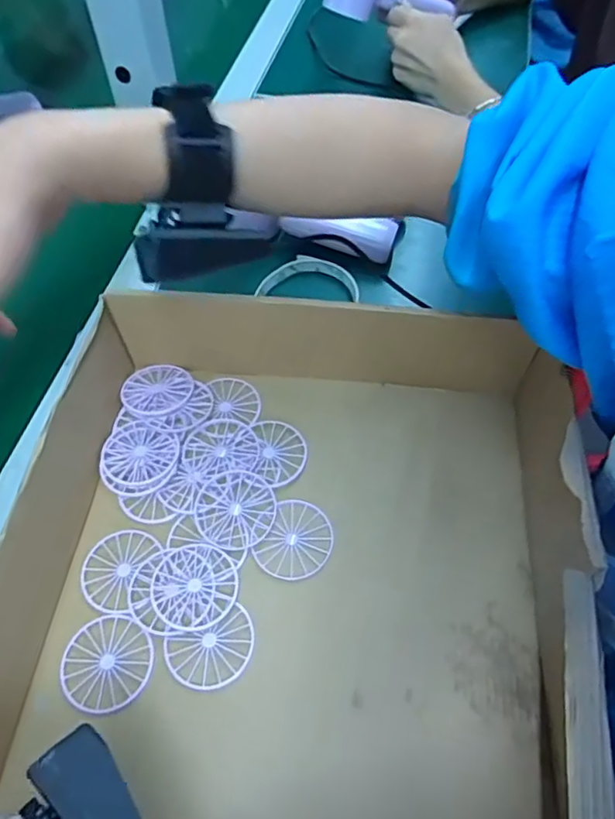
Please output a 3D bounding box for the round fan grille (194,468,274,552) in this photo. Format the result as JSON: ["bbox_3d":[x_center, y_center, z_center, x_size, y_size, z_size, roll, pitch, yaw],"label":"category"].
[{"bbox_3d":[-0.047,0.063,0.366,0.050,0.004,0.050,0,57,0],"label":"round fan grille"}]

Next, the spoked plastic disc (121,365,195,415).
[{"bbox_3d":[-0.108,-0.015,0.413,0.048,0.004,0.045,2,48,-2],"label":"spoked plastic disc"}]

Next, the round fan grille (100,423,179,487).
[{"bbox_3d":[-0.113,0.032,0.386,0.049,0.009,0.045,0,57,0],"label":"round fan grille"}]

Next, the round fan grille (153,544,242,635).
[{"bbox_3d":[-0.067,0.105,0.341,0.050,0.004,0.049,0,57,0],"label":"round fan grille"}]

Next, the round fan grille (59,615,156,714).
[{"bbox_3d":[-0.113,0.142,0.321,0.051,0.004,0.050,-1,58,1],"label":"round fan grille"}]

